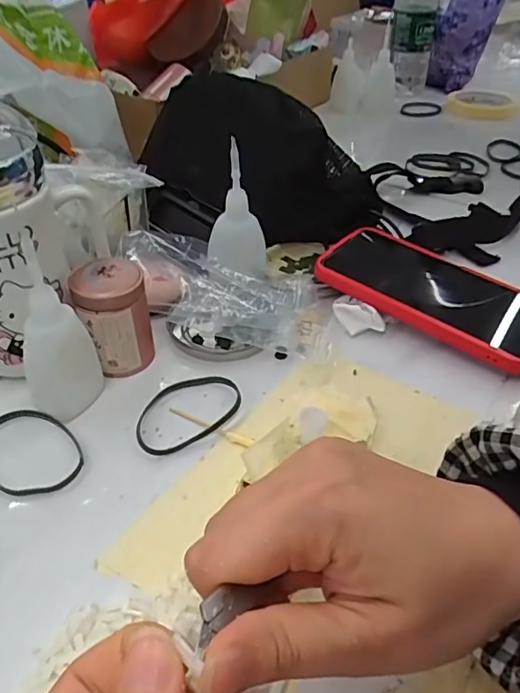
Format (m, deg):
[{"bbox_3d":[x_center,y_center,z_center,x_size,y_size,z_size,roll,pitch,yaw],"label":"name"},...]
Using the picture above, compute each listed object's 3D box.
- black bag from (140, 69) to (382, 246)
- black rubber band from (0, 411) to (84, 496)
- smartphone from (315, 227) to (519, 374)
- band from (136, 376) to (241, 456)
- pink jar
[{"bbox_3d":[-0.002,-0.165,0.480,0.210,0.105,0.089,12,41,12],"label":"black bag"},{"bbox_3d":[-0.130,0.058,0.307,0.048,0.004,0.067,-23,46,-27],"label":"black rubber band"},{"bbox_3d":[0.130,-0.043,0.402,0.168,0.017,0.086,32,49,26],"label":"smartphone"},{"bbox_3d":[-0.043,0.038,0.331,0.071,0.006,0.047,-24,45,-23],"label":"band"},{"bbox_3d":[-0.094,-0.018,0.351,0.044,0.066,0.037,-7,41,-11],"label":"pink jar"}]

